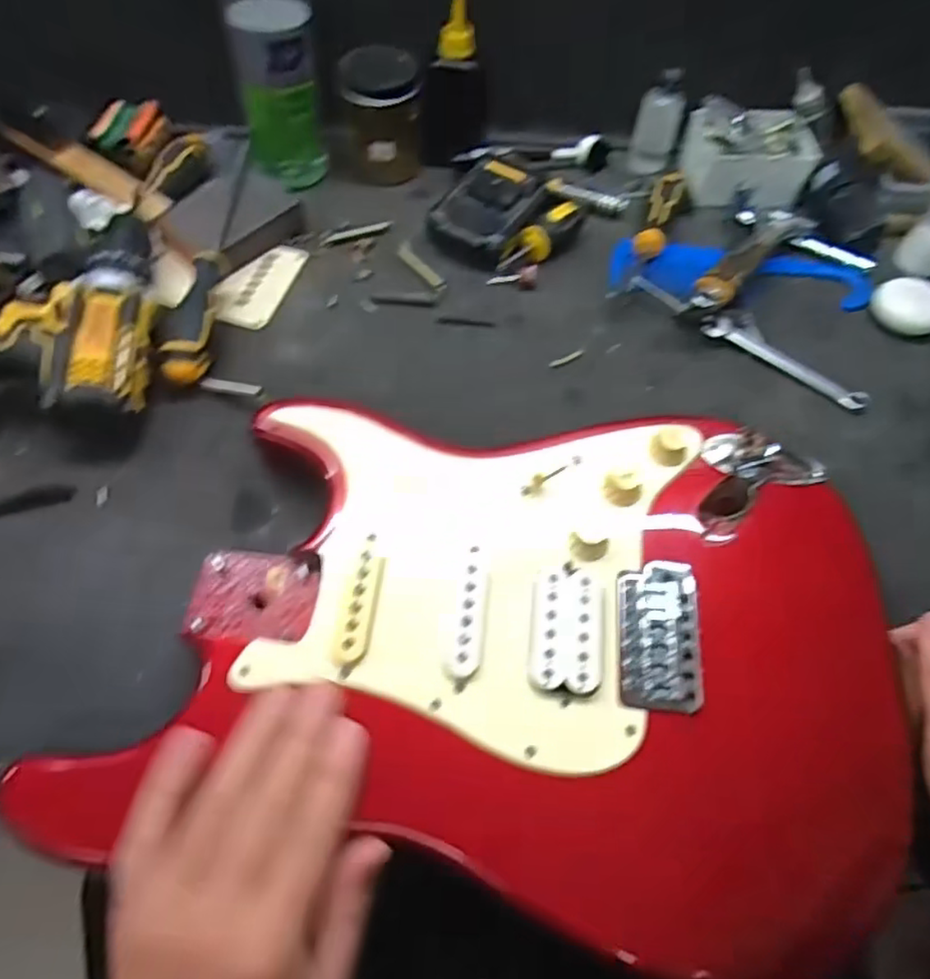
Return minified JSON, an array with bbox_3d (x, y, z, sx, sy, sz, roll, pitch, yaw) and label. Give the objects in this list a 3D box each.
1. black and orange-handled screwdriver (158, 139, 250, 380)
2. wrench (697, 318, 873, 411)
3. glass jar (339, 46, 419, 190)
[{"bbox_3d":[-0.199,-0.185,0.515,0.031,0.035,0.248,3,63,-2],"label":"black and orange-handled screwdriver"},{"bbox_3d":[0.251,-0.099,0.504,0.130,0.011,0.022,36,67,14],"label":"wrench"},{"bbox_3d":[-0.074,-0.334,0.579,0.066,0.090,0.066,1,63,-3],"label":"glass jar"}]

